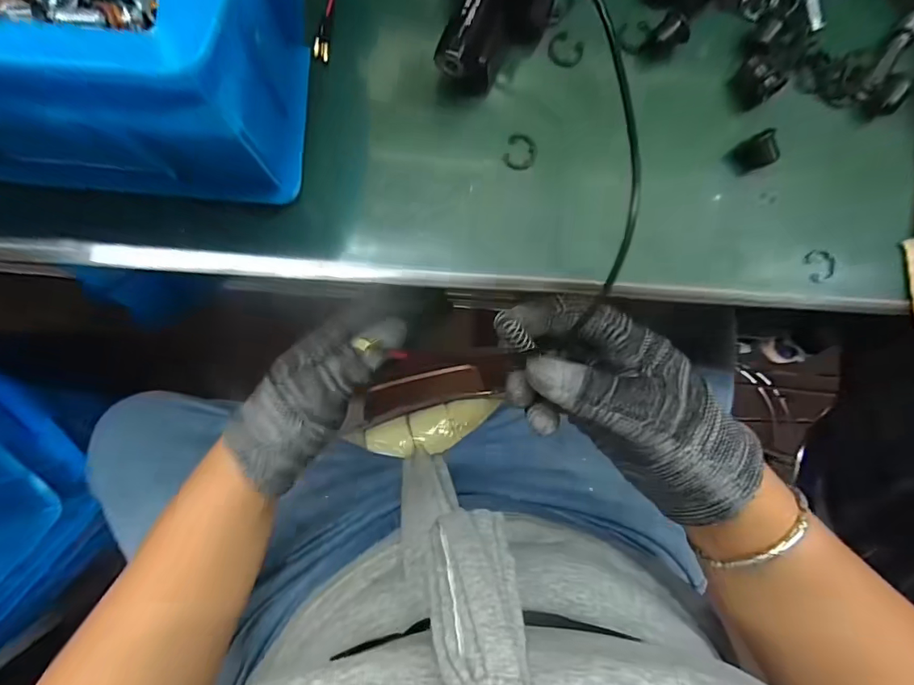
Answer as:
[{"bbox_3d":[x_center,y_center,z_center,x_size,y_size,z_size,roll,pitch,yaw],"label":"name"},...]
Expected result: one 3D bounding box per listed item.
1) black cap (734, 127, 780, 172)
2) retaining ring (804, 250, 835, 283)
[{"bbox_3d":[0.166,-0.105,0.258,0.015,0.016,0.017,-25,91,-4],"label":"black cap"},{"bbox_3d":[0.210,-0.044,0.267,0.017,0.004,0.019,-8,82,0],"label":"retaining ring"}]

